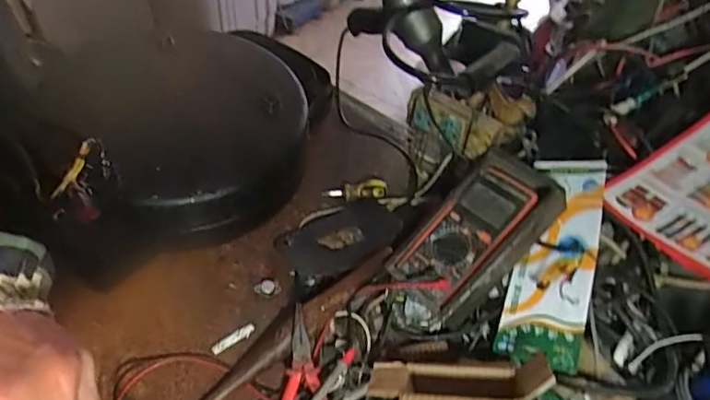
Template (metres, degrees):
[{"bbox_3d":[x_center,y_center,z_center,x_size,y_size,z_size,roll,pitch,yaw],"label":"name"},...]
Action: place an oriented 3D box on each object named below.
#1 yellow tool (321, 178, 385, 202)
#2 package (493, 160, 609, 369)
[{"bbox_3d":[0.000,-0.013,0.737,0.086,0.026,0.021,2,42,-6],"label":"yellow tool"},{"bbox_3d":[0.223,0.065,0.597,0.084,0.026,0.236,7,71,33],"label":"package"}]

